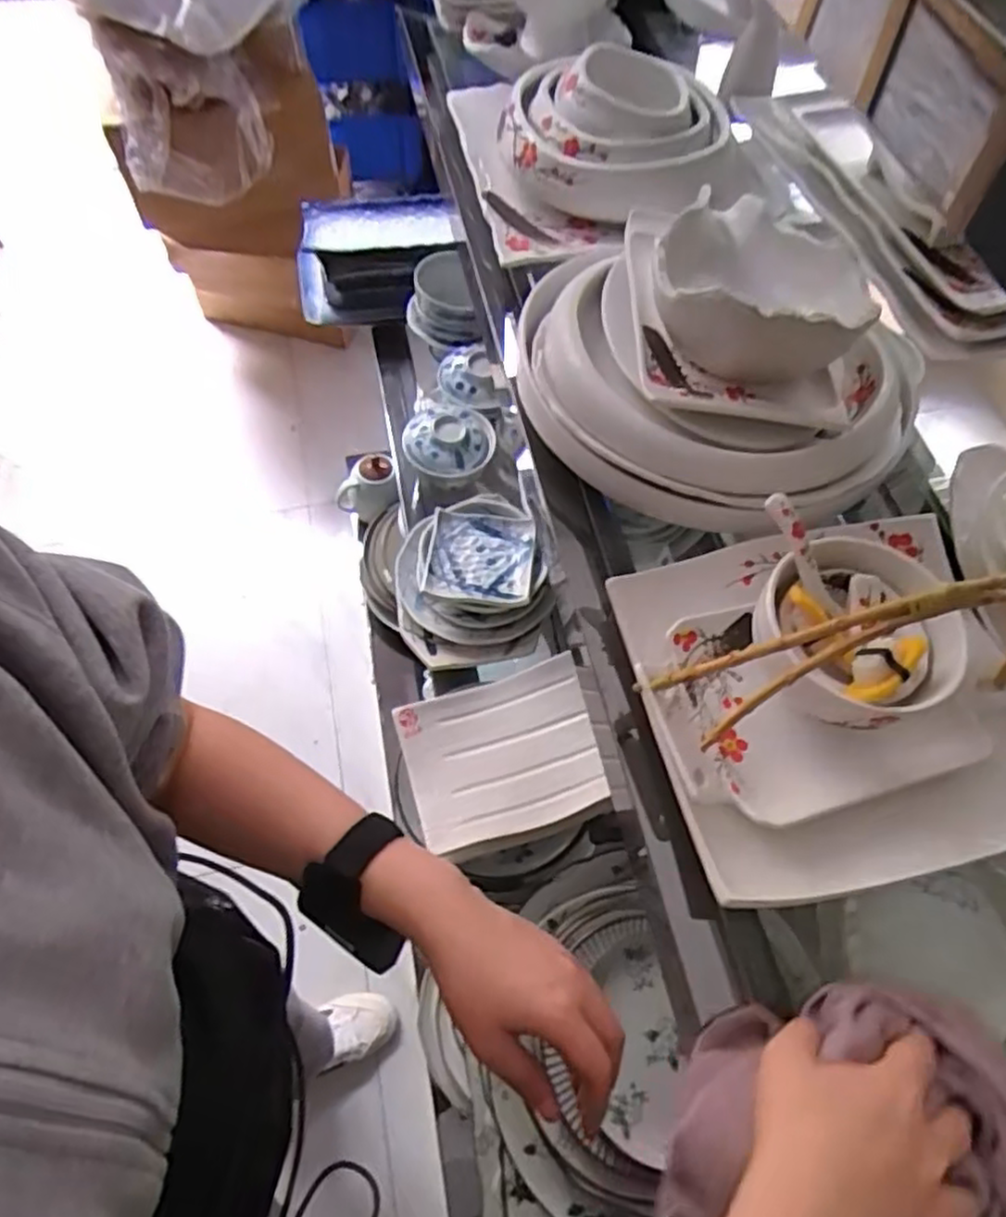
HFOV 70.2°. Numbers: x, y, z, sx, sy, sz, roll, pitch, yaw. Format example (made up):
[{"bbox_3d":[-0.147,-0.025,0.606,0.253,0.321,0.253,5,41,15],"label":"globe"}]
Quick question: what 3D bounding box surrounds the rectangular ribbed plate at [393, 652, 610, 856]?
[{"bbox_3d":[-0.002,0.132,0.652,0.168,0.028,0.138,-12,62,-9],"label":"rectangular ribbed plate"}]

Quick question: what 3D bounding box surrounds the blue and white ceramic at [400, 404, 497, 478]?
[{"bbox_3d":[-0.072,-0.230,0.963,0.122,0.035,0.119,8,61,2],"label":"blue and white ceramic"}]

